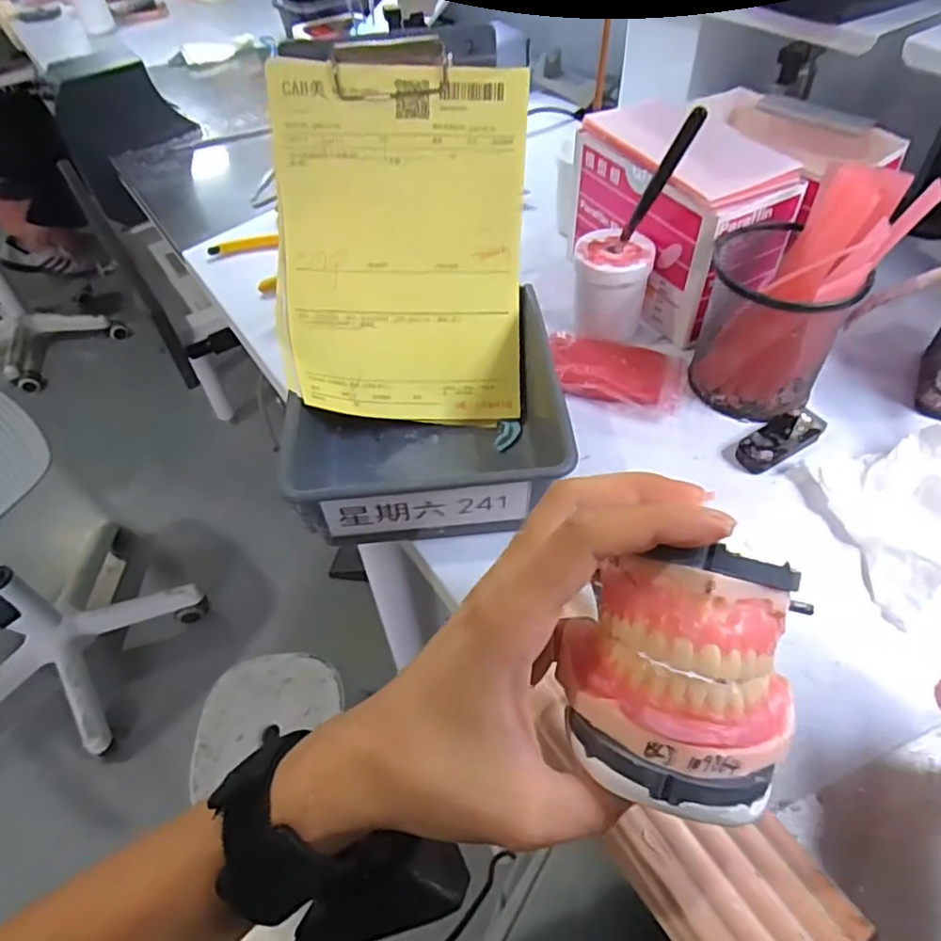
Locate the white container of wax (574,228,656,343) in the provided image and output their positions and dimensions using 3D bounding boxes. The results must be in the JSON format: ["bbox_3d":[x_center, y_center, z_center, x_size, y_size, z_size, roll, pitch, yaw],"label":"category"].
[{"bbox_3d":[0.103,-0.136,0.470,0.052,0.057,0.056,6,50,9],"label":"white container of wax"}]

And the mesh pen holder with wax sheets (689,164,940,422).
[{"bbox_3d":[0.197,-0.109,0.401,0.089,0.127,0.092,-2,49,2],"label":"mesh pen holder with wax sheets"}]

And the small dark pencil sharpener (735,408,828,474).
[{"bbox_3d":[0.200,-0.020,0.408,0.065,0.011,0.025,-30,54,-21],"label":"small dark pencil sharpener"}]

